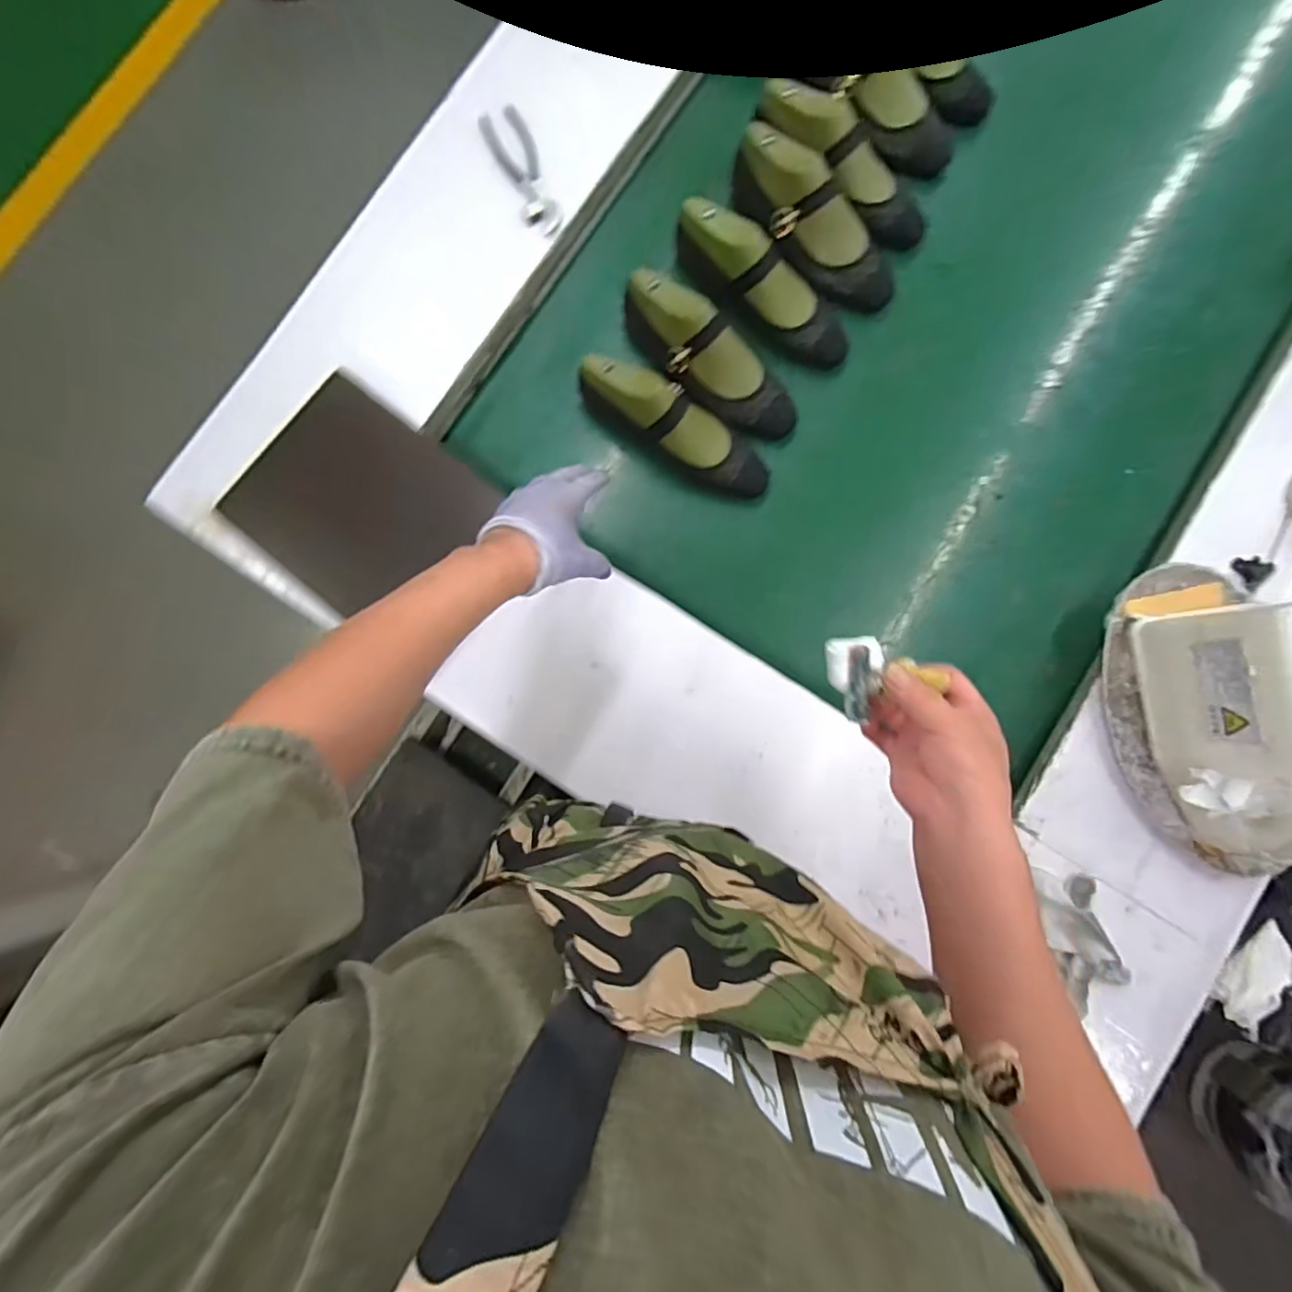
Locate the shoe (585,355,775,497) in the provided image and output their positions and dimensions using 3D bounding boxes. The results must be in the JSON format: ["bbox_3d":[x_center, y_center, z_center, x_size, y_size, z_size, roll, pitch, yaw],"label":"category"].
[{"bbox_3d":[0.040,-0.277,0.726,0.269,0.090,0.088,31,85,-7],"label":"shoe"}]

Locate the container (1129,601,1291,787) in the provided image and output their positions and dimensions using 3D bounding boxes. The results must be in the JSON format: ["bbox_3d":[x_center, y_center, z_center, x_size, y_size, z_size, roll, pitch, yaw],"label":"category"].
[{"bbox_3d":[0.590,0.049,0.555,0.124,0.186,0.177,-8,83,1],"label":"container"}]

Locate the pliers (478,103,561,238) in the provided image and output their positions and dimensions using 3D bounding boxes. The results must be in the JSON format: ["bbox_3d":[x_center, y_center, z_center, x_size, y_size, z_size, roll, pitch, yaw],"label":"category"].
[{"bbox_3d":[-0.160,-0.623,0.756,0.055,0.013,0.203,-23,83,-1],"label":"pliers"}]

